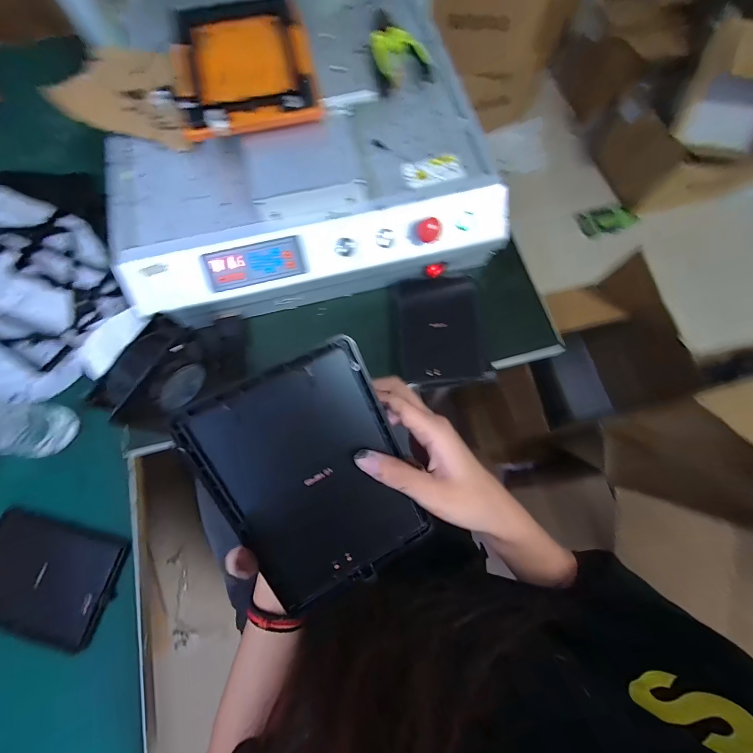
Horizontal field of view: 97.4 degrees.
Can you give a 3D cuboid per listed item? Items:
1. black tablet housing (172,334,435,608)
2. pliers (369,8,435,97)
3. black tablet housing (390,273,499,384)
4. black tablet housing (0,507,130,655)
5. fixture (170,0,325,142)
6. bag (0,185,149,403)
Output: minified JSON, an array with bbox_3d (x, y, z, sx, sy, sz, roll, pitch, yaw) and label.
[{"bbox_3d":[-0.039,0.067,0.221,0.113,0.013,0.157,-26,104,-10],"label":"black tablet housing"},{"bbox_3d":[0.023,-0.444,0.443,0.073,0.019,0.140,-16,74,-4],"label":"pliers"},{"bbox_3d":[0.091,-0.075,0.449,0.121,0.013,0.166,-8,74,-2],"label":"black tablet housing"},{"bbox_3d":[-0.396,0.241,0.397,0.169,0.024,0.118,12,74,4],"label":"black tablet housing"},{"bbox_3d":[-0.156,-0.371,0.388,0.152,0.025,0.203,-14,74,-4],"label":"fixture"},{"bbox_3d":[-0.508,-0.108,0.442,0.335,0.103,0.284,16,74,5],"label":"bag"}]

